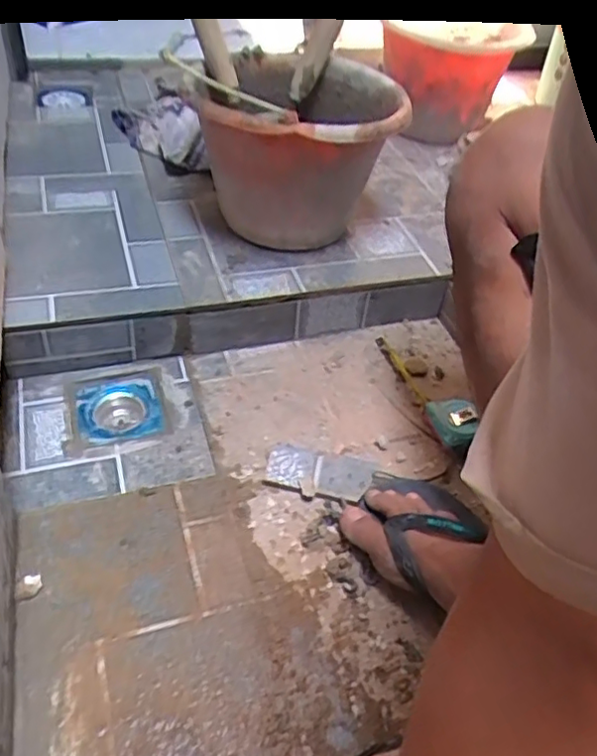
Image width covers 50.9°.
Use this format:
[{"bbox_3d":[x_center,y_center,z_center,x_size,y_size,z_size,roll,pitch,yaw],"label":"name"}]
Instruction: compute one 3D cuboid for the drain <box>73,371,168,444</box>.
[{"bbox_3d":[-0.223,0.048,0.785,0.103,0.039,0.109,-11,48,-18],"label":"drain"}]

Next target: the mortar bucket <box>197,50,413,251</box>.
[{"bbox_3d":[0.000,-0.337,0.929,0.267,0.201,0.320,0,45,-8],"label":"mortar bucket"}]

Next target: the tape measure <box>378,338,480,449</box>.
[{"bbox_3d":[0.171,0.006,0.823,0.066,0.039,0.215,-7,45,-14],"label":"tape measure"}]

